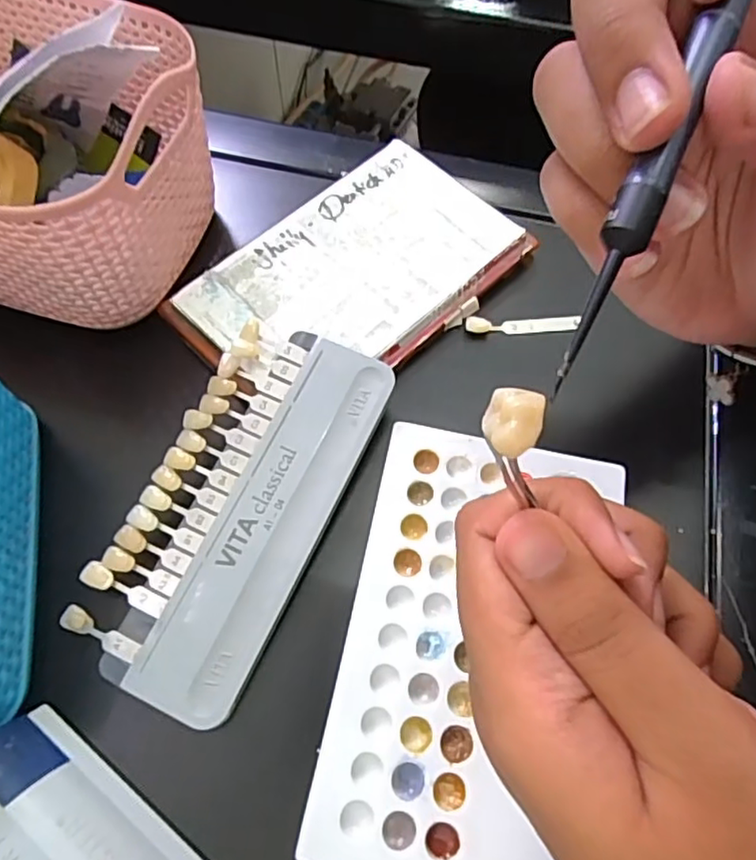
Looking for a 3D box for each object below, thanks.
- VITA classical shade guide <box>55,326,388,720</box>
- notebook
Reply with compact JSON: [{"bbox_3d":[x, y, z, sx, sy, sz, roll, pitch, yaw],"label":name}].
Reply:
[{"bbox_3d":[-0.053,0.024,0.230,0.067,0.009,0.143,23,66,11],"label":"VITA classical shade guide"},{"bbox_3d":[-0.011,-0.070,0.285,0.091,0.016,0.145,42,71,18],"label":"notebook"}]

